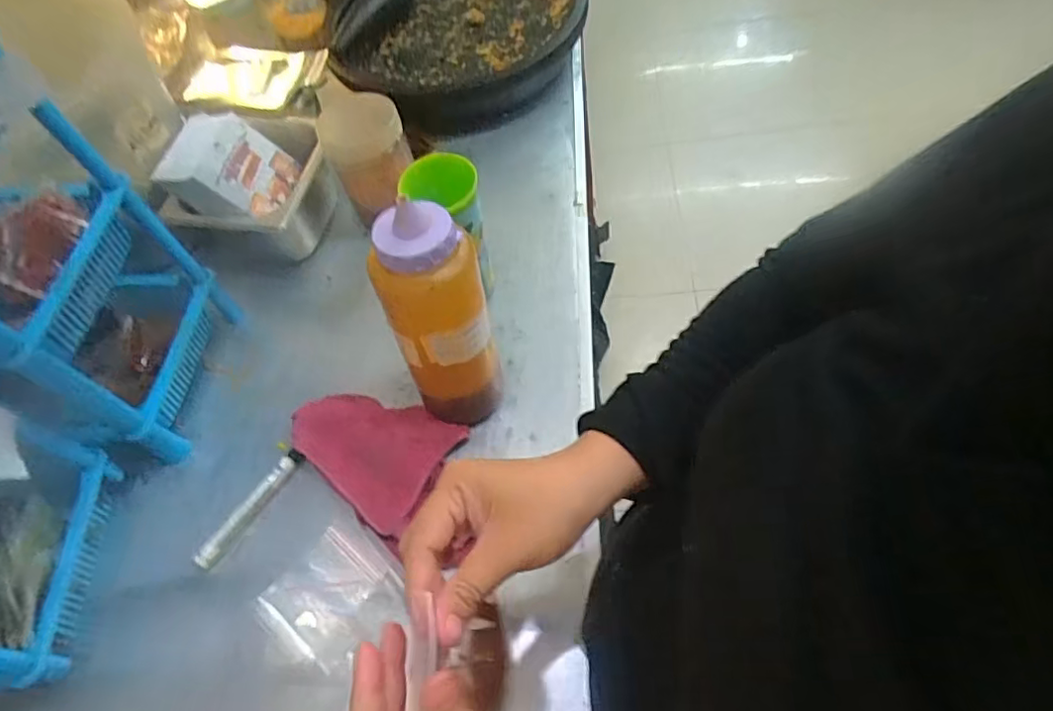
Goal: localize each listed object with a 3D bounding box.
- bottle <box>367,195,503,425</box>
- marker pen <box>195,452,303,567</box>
[{"bbox_3d":[-0.068,-0.023,0.516,0.084,0.225,0.074,-22,59,-5],"label":"bottle"},{"bbox_3d":[-0.258,0.142,0.570,0.018,0.013,0.127,28,67,22],"label":"marker pen"}]

